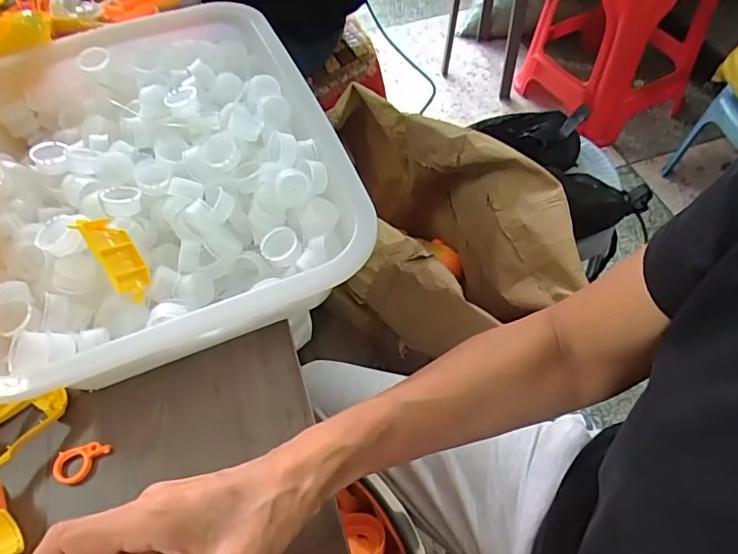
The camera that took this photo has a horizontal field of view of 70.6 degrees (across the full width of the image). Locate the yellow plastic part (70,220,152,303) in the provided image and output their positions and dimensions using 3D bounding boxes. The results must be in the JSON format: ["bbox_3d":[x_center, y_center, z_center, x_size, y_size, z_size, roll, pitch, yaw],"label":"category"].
[{"bbox_3d":[-0.189,-0.014,0.394,0.071,0.012,0.032,58,39,-2],"label":"yellow plastic part"}]

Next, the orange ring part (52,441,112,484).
[{"bbox_3d":[-0.207,0.133,0.374,0.038,0.006,0.025,-12,56,-5],"label":"orange ring part"}]

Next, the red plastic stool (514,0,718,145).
[{"bbox_3d":[0.682,-0.682,1.432,0.362,0.434,0.374,-34,61,-18],"label":"red plastic stool"}]

